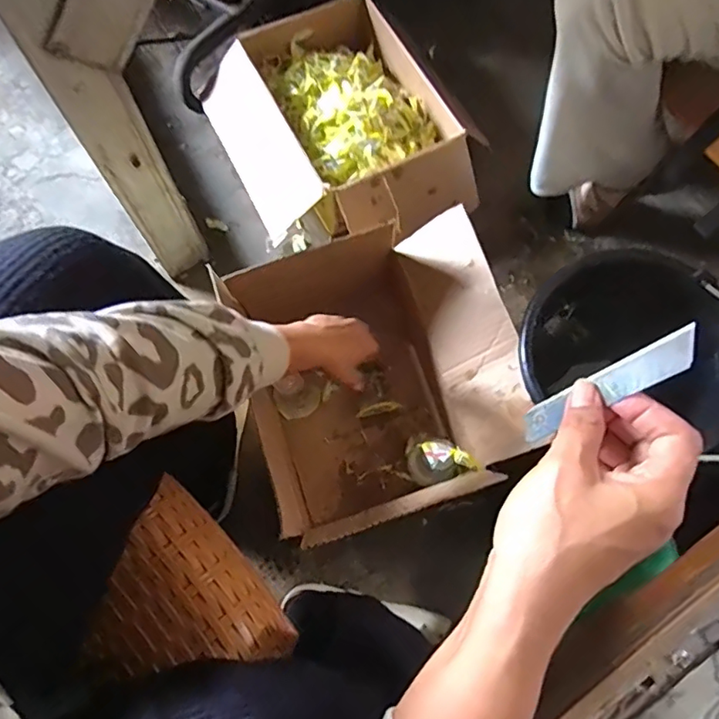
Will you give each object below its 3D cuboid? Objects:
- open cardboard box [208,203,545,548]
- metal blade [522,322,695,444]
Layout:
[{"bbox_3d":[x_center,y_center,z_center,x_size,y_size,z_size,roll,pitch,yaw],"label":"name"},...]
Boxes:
[{"bbox_3d":[0.026,0.016,0.745,0.314,0.219,0.315,-15,75,-6],"label":"open cardboard box"},{"bbox_3d":[0.130,0.016,0.290,0.004,0.103,0.019,4,59,-40],"label":"metal blade"}]

